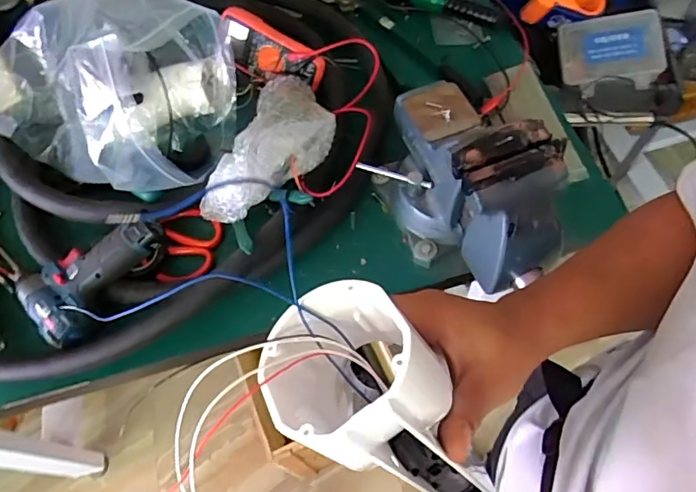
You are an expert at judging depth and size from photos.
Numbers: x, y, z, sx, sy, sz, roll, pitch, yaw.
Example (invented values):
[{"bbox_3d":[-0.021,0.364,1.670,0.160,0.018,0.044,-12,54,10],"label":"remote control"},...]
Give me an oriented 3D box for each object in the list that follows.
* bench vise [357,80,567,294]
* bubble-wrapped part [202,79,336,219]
[{"bbox_3d":[0.138,-0.081,0.611,0.148,0.187,0.271,-33,64,-14],"label":"bench vise"},{"bbox_3d":[-0.092,-0.148,0.676,0.132,0.074,0.257,14,63,11],"label":"bubble-wrapped part"}]

